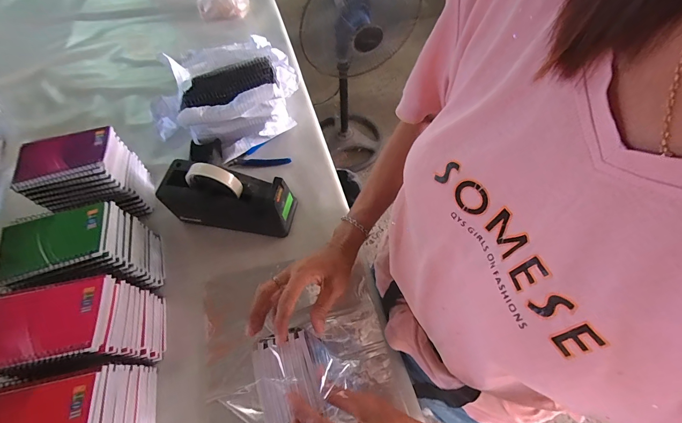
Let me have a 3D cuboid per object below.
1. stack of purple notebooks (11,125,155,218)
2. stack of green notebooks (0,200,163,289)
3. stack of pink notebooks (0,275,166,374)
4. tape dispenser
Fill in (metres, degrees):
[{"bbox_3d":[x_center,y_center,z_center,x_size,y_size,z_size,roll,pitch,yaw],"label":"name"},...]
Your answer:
[{"bbox_3d":[-0.425,-0.055,0.540,0.138,0.137,0.098,-20,61,-8],"label":"stack of purple notebooks"},{"bbox_3d":[-0.369,0.072,0.478,0.142,0.154,0.097,-14,59,-9],"label":"stack of green notebooks"},{"bbox_3d":[-0.337,0.157,0.420,0.139,0.135,0.098,-9,58,-6],"label":"stack of pink notebooks"},{"bbox_3d":[-0.187,-0.032,0.522,0.203,0.147,0.079,10,58,6],"label":"tape dispenser"}]

